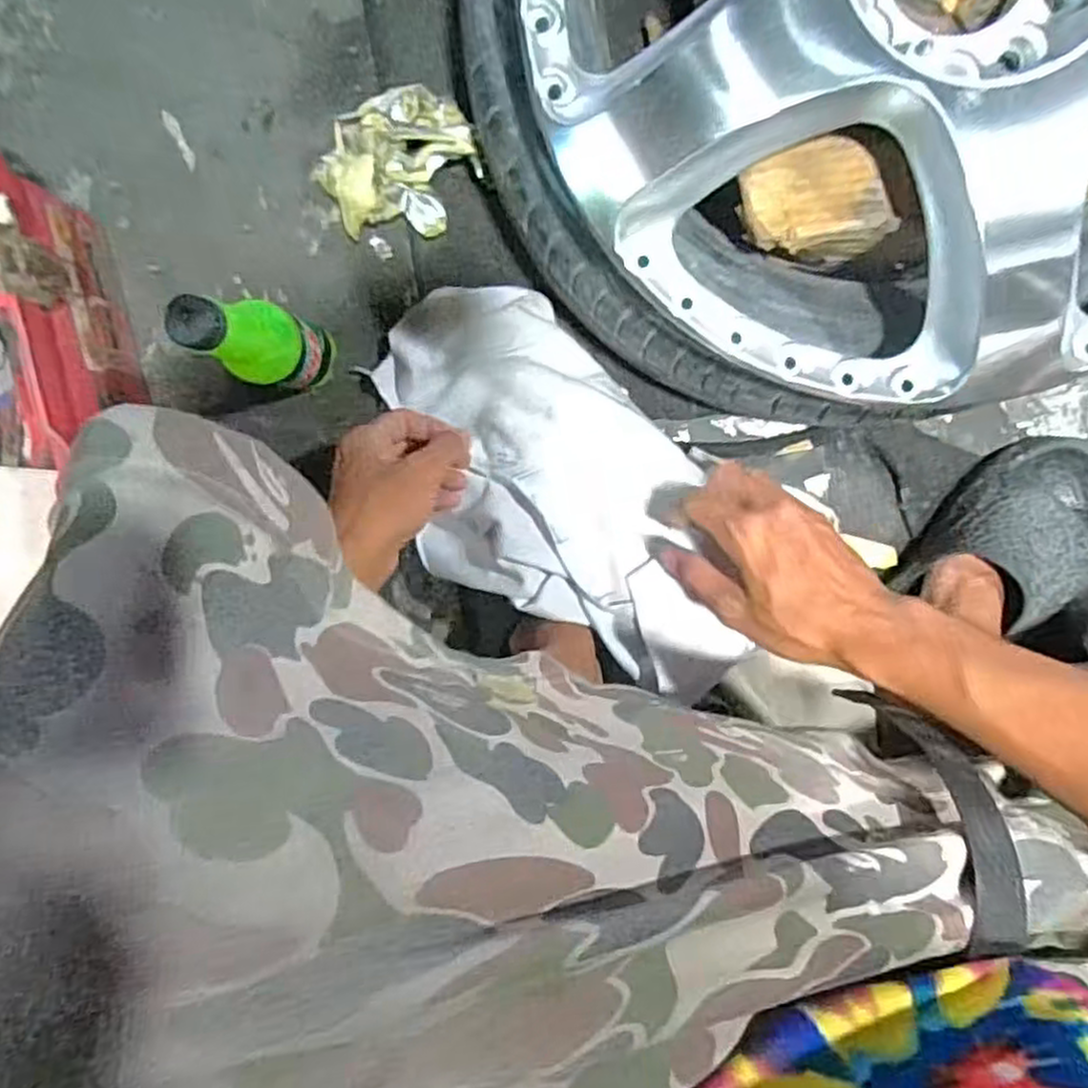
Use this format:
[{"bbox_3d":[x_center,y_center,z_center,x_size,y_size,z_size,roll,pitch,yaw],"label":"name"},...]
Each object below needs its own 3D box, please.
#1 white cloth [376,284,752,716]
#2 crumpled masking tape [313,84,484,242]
[{"bbox_3d":[0.007,-0.035,0.566,0.181,0.048,0.347,-34,80,5],"label":"white cloth"},{"bbox_3d":[-0.107,-0.278,0.575,0.116,0.059,0.091,-24,96,4],"label":"crumpled masking tape"}]

